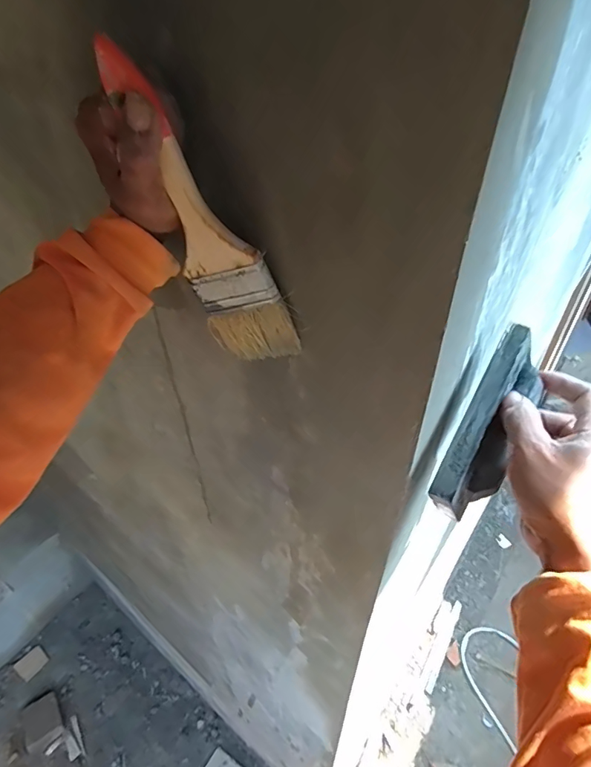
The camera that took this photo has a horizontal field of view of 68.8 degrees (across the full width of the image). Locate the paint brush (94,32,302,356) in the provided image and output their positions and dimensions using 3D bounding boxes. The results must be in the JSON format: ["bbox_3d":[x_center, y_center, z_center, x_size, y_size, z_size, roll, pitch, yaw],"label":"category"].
[{"bbox_3d":[-0.059,-0.094,0.281,0.062,0.205,0.017,-15,39,14],"label":"paint brush"}]

